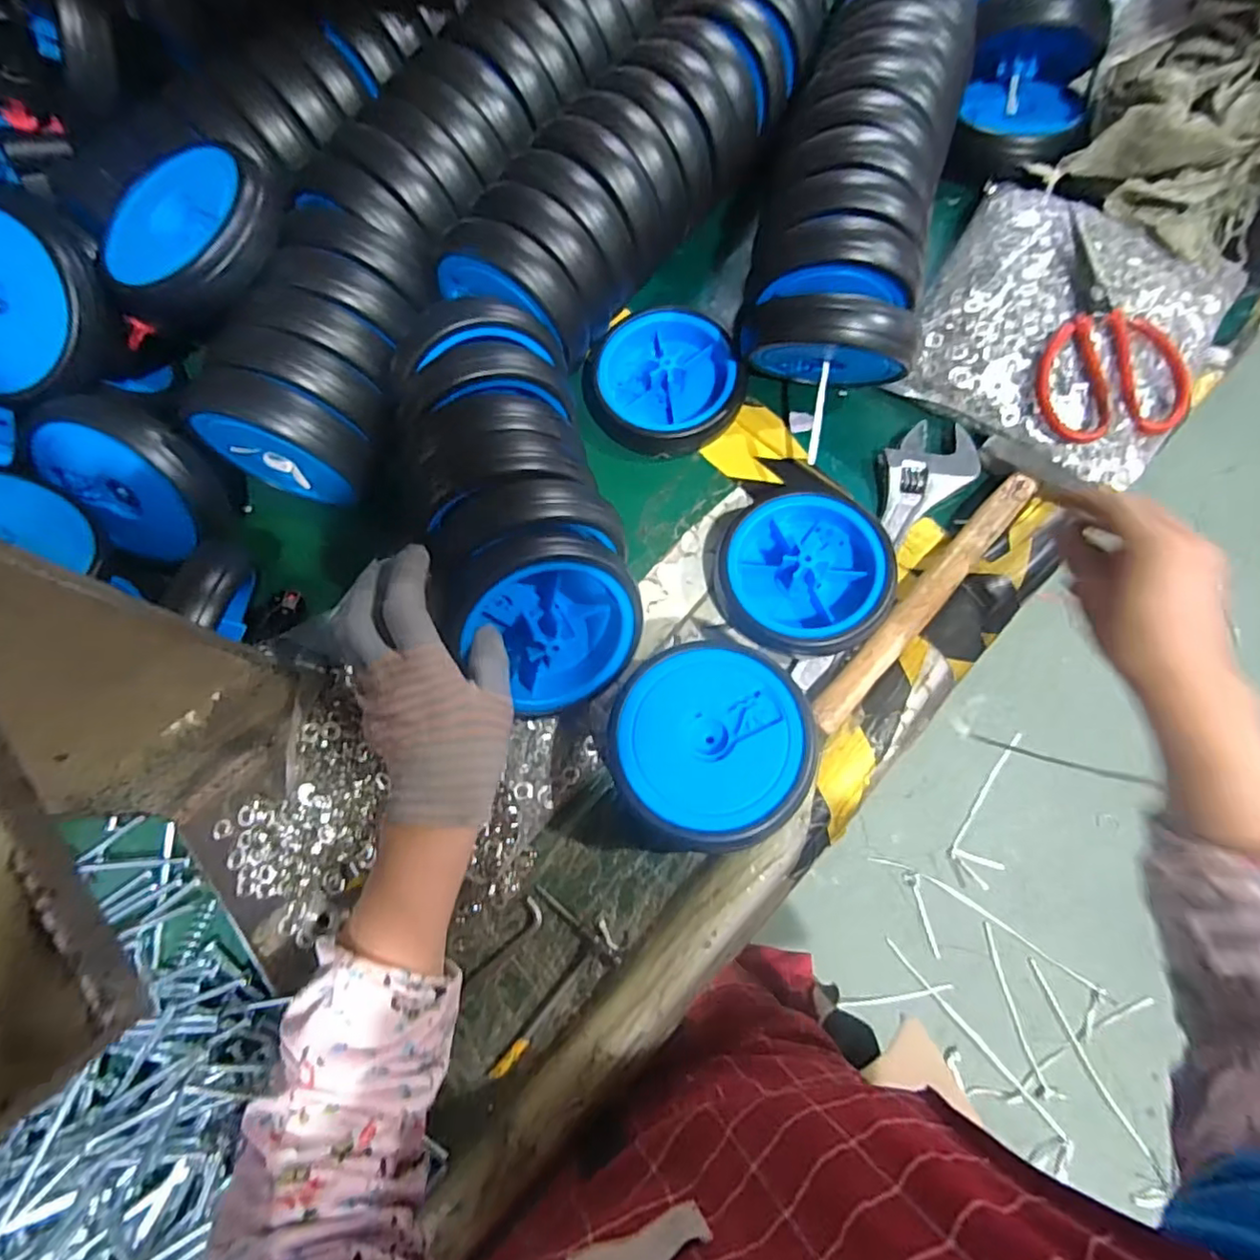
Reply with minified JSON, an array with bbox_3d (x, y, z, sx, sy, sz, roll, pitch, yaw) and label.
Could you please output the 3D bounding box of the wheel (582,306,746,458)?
[{"bbox_3d":[0.027,-0.215,0.527,0.131,0.033,0.131,0,94,5],"label":"wheel"}]

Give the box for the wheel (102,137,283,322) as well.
[{"bbox_3d":[-0.311,-0.275,0.422,0.119,0.034,0.131,15,74,6],"label":"wheel"}]

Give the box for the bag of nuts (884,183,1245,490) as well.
[{"bbox_3d":[0.373,-0.256,0.509,0.221,0.049,0.241,32,76,11],"label":"bag of nuts"}]

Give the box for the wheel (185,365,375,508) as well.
[{"bbox_3d":[-0.250,-0.138,0.448,0.115,0.101,0.043,12,73,5],"label":"wheel"}]

